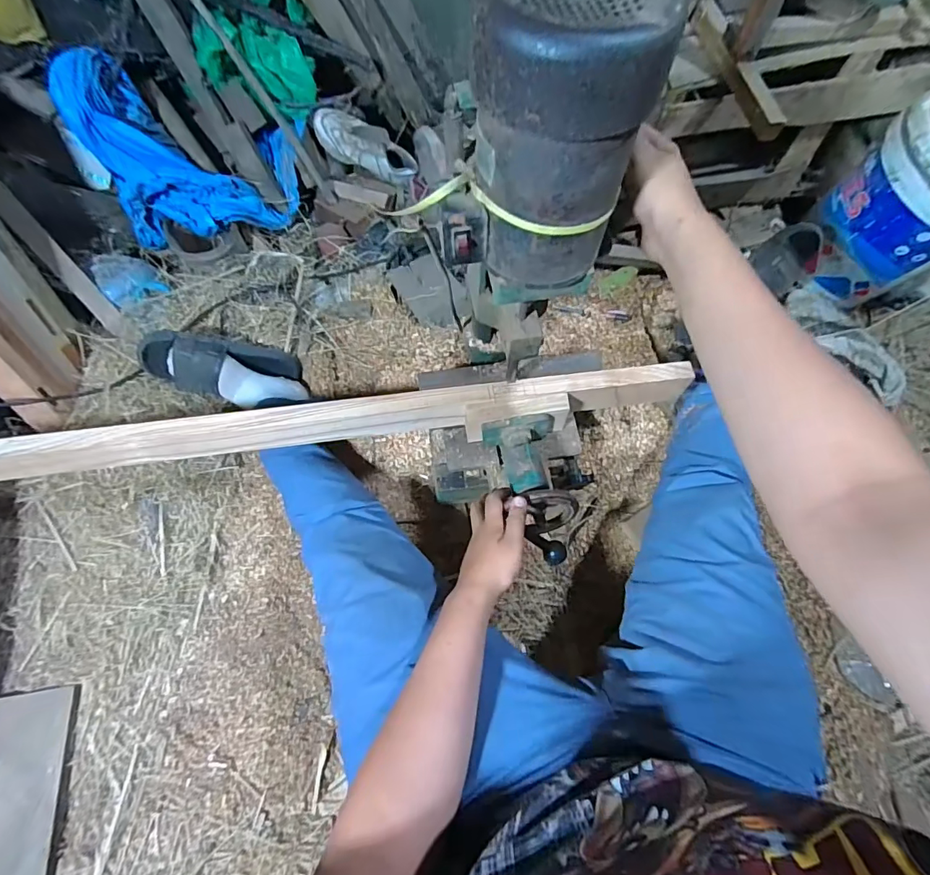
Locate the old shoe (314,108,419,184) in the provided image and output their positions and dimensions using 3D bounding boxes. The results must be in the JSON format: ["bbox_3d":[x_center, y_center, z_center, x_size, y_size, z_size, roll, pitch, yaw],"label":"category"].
[{"bbox_3d":[-0.235,-0.691,1.151,0.245,0.079,0.073,19,69,-20],"label":"old shoe"}]

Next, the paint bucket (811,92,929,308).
[{"bbox_3d":[0.946,-0.481,0.993,0.293,0.312,0.278,0,65,-1],"label":"paint bucket"}]

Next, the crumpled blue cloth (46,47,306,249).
[{"bbox_3d":[-0.578,-0.593,1.008,0.388,0.277,0.279,6,65,2],"label":"crumpled blue cloth"}]

